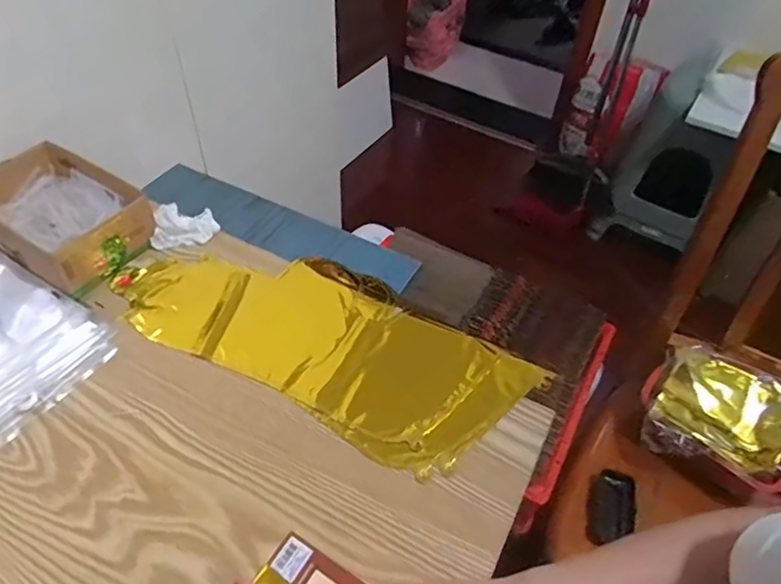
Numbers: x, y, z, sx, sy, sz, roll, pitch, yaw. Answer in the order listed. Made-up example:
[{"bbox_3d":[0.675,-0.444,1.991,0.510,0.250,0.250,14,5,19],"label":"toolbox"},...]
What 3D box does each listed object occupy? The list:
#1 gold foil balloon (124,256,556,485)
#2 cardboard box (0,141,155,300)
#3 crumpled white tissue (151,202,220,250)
[{"bbox_3d":[-0.069,0.043,0.595,0.415,0.022,0.185,24,50,17],"label":"gold foil balloon"},{"bbox_3d":[-0.380,-0.087,0.648,0.192,0.065,0.137,31,53,22],"label":"cardboard box"},{"bbox_3d":[-0.245,-0.078,0.671,0.068,0.030,0.059,9,48,5],"label":"crumpled white tissue"}]

